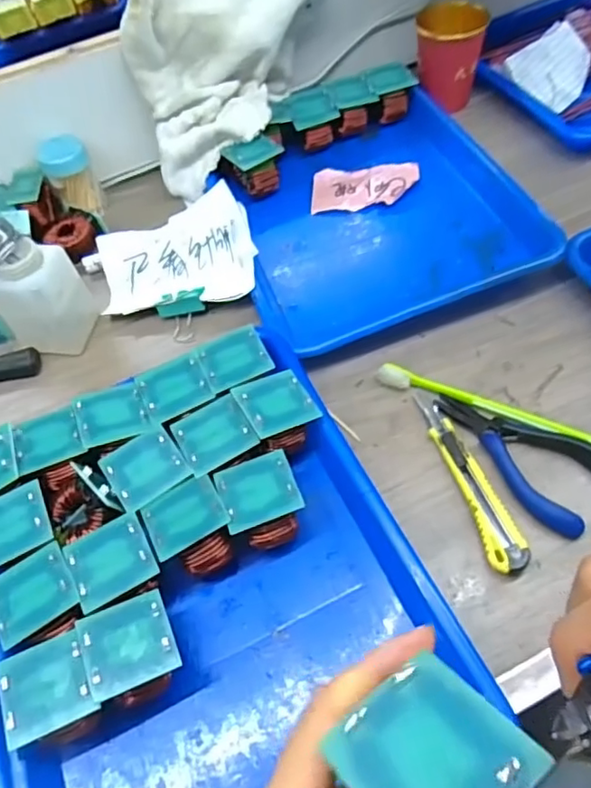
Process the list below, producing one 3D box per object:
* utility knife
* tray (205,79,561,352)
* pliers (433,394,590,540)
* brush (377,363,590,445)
[{"bbox_3d":[0.116,0.056,0.389,0.024,0.011,0.132,-16,56,-3],"label":"utility knife"},{"bbox_3d":[0.066,-0.167,0.537,0.251,0.036,0.281,-19,56,-5],"label":"tray"},{"bbox_3d":[0.149,0.036,0.392,0.059,0.015,0.121,-40,60,-18],"label":"pliers"},{"bbox_3d":[0.145,0.014,0.408,0.186,0.014,0.015,21,62,20],"label":"brush"}]

